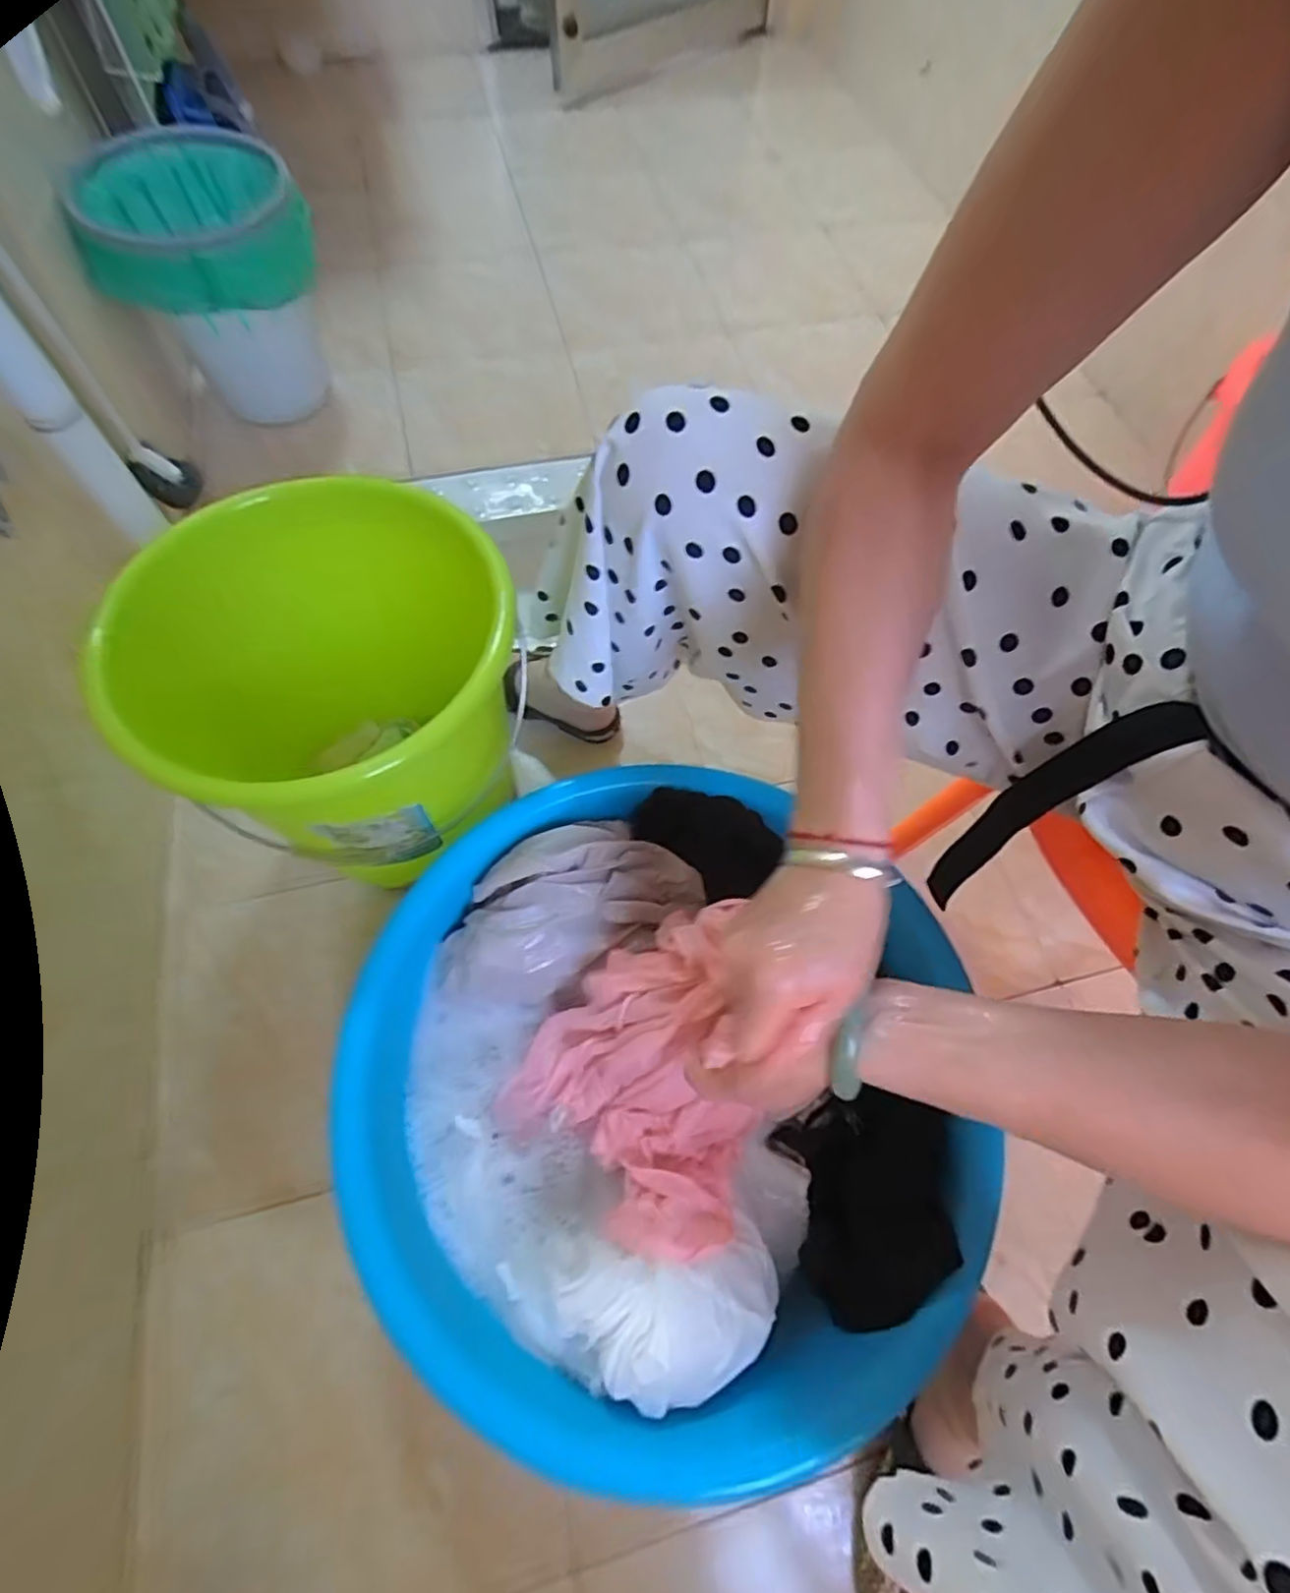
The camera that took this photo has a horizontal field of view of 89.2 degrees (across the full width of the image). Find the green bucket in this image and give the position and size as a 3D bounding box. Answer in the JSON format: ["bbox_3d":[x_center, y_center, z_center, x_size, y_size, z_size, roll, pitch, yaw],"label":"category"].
[{"bbox_3d":[-0.292,-0.089,0.607,0.310,0.271,0.301,0,64,-2],"label":"green bucket"}]

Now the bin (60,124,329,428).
[{"bbox_3d":[-0.590,-0.703,0.928,0.269,0.282,0.237,-26,68,-13],"label":"bin"}]

